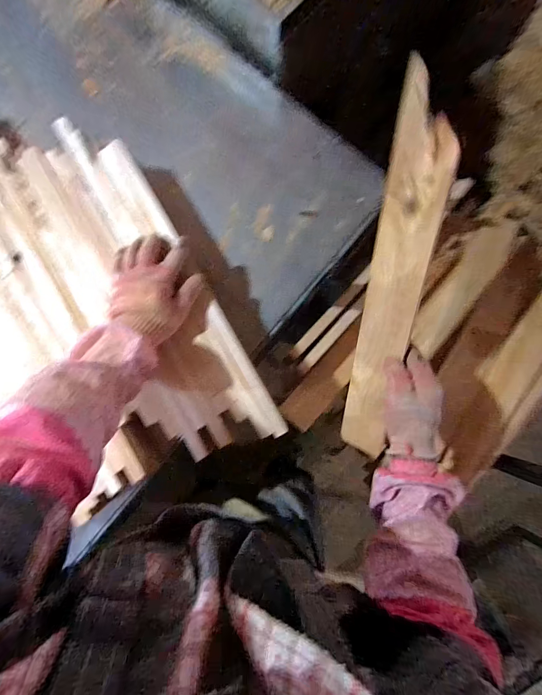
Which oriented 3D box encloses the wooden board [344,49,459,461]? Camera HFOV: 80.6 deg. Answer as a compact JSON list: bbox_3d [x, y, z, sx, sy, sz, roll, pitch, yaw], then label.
[{"bbox_3d":[0.157,-0.057,0.423,0.072,0.010,0.481,22,121,36],"label":"wooden board"}]

